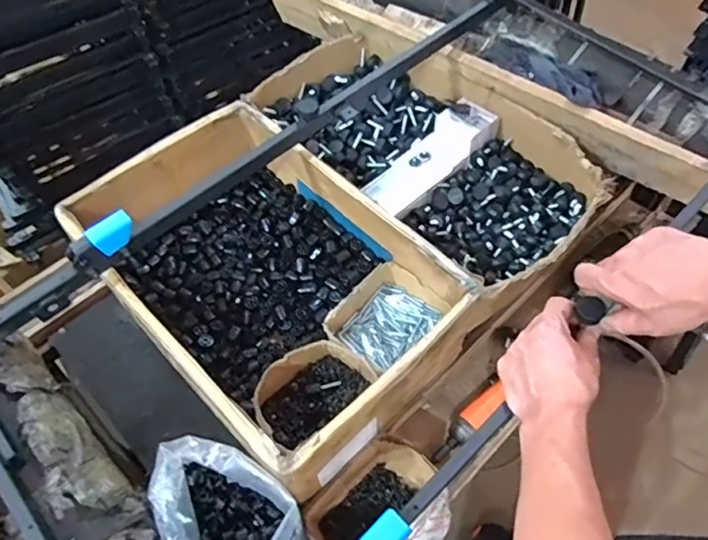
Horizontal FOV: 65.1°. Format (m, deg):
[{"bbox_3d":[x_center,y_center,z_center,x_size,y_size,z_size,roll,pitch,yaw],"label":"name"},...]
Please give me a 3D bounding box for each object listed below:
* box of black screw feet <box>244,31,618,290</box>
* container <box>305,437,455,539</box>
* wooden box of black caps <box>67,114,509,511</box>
[{"bbox_3d":[0.094,-0.203,0.954,0.621,0.111,0.344,37,66,22],"label":"box of black screw feet"},{"bbox_3d":[0.038,0.316,0.715,0.146,0.099,0.170,39,66,23],"label":"container"},{"bbox_3d":[-0.127,0.010,0.818,0.341,0.162,0.527,-38,64,-20],"label":"wooden box of black caps"}]

